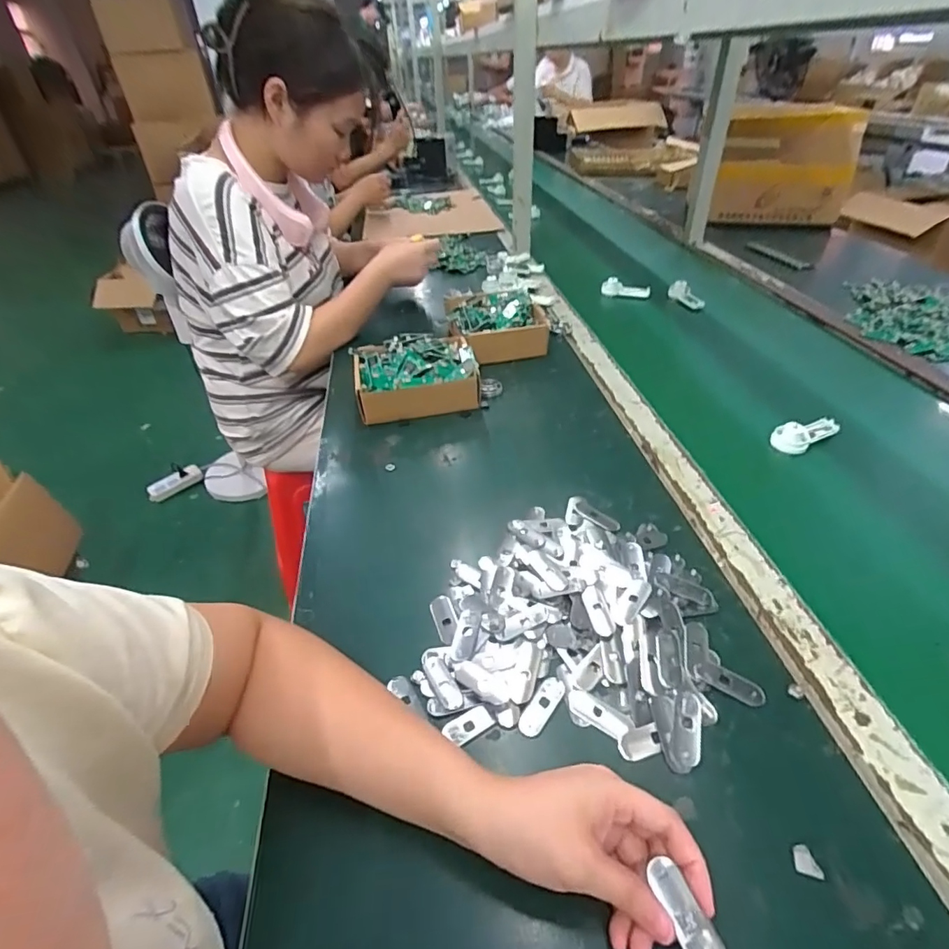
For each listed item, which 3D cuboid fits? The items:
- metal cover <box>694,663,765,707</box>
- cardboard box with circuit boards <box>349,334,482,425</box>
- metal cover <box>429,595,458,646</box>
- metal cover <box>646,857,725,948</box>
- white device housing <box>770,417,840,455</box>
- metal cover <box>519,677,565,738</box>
[{"bbox_3d":[0.199,0.163,0.402,0.051,0.005,0.018,19,44,25],"label":"metal cover"},{"bbox_3d":[-0.085,-0.146,0.747,0.172,0.086,0.126,-8,39,-6],"label":"cardboard box with circuit boards"},{"bbox_3d":[-0.027,0.130,0.464,0.020,0.004,0.050,-14,40,-13],"label":"metal cover"},{"bbox_3d":[0.110,0.230,0.267,0.018,0.005,0.047,-19,45,-16],"label":"metal cover"},{"bbox_3d":[0.416,-0.056,0.643,0.095,0.026,0.038,-21,42,-21],"label":"white device housing"},{"bbox_3d":[0.052,0.178,0.398,0.017,0.004,0.052,25,46,30],"label":"metal cover"}]

